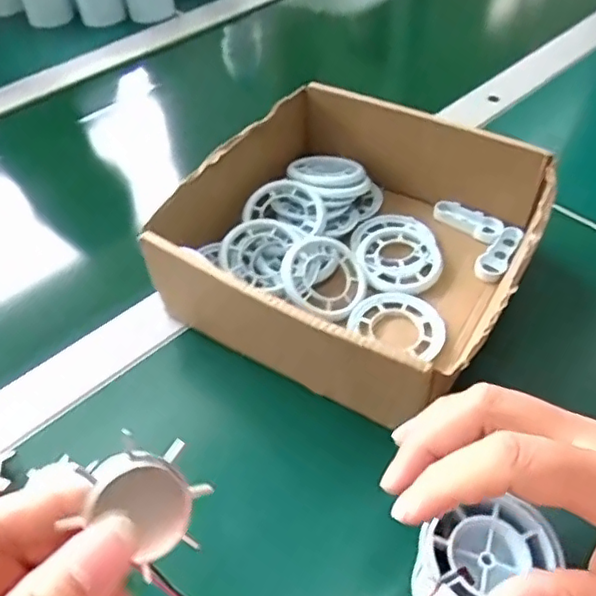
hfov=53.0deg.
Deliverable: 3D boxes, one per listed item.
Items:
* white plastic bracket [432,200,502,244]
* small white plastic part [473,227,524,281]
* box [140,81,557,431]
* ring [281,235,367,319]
[{"bbox_3d":[0.122,-0.057,0.433,0.050,0.011,0.016,27,54,26],"label":"white plastic bracket"},{"bbox_3d":[0.138,-0.031,0.412,0.019,0.010,0.048,23,53,23],"label":"small white plastic part"},{"bbox_3d":[0.039,-0.039,0.384,0.197,0.074,0.203,21,52,21],"label":"box"},{"bbox_3d":[0.018,-0.013,0.387,0.056,0.008,0.054,6,66,-14],"label":"ring"}]

